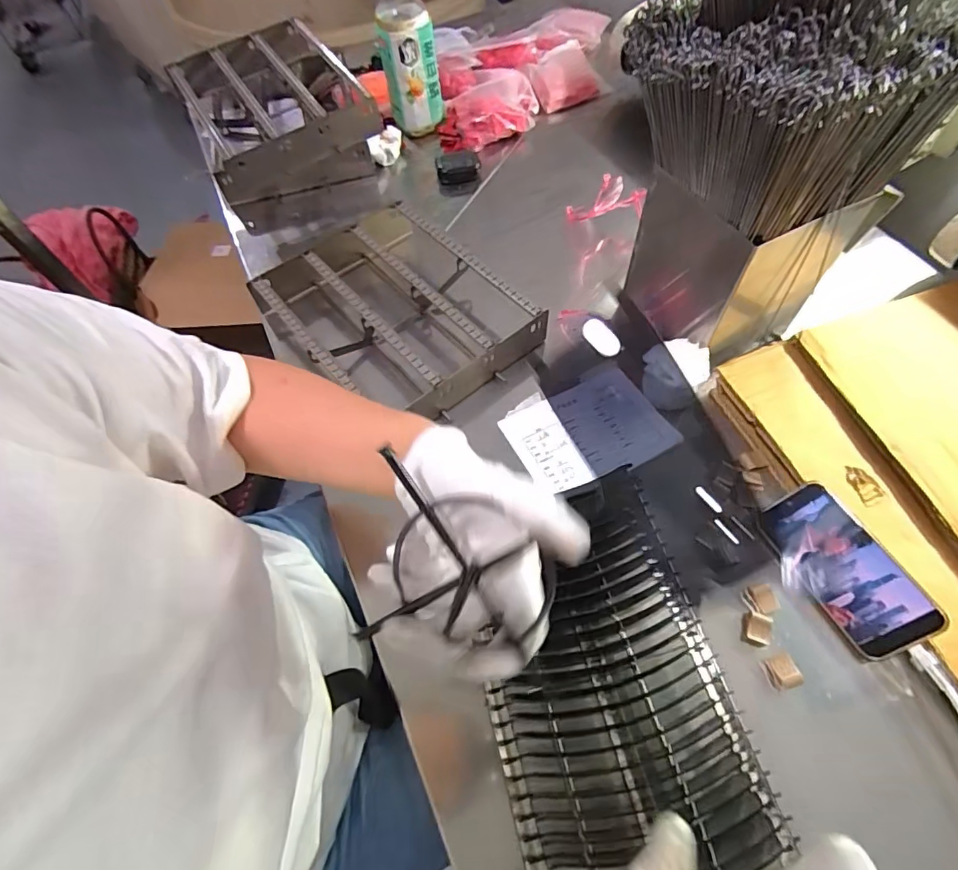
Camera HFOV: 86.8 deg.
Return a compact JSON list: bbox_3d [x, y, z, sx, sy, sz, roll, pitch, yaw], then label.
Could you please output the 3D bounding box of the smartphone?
[{"bbox_3d":[0.346,0.129,0.485,0.082,0.008,0.156,-37,61,13],"label":"smartphone"}]

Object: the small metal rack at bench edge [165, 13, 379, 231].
[{"bbox_3d":[-0.337,-0.531,0.891,0.276,0.167,0.344,-25,62,-10],"label":"small metal rack at bench edge"}]

